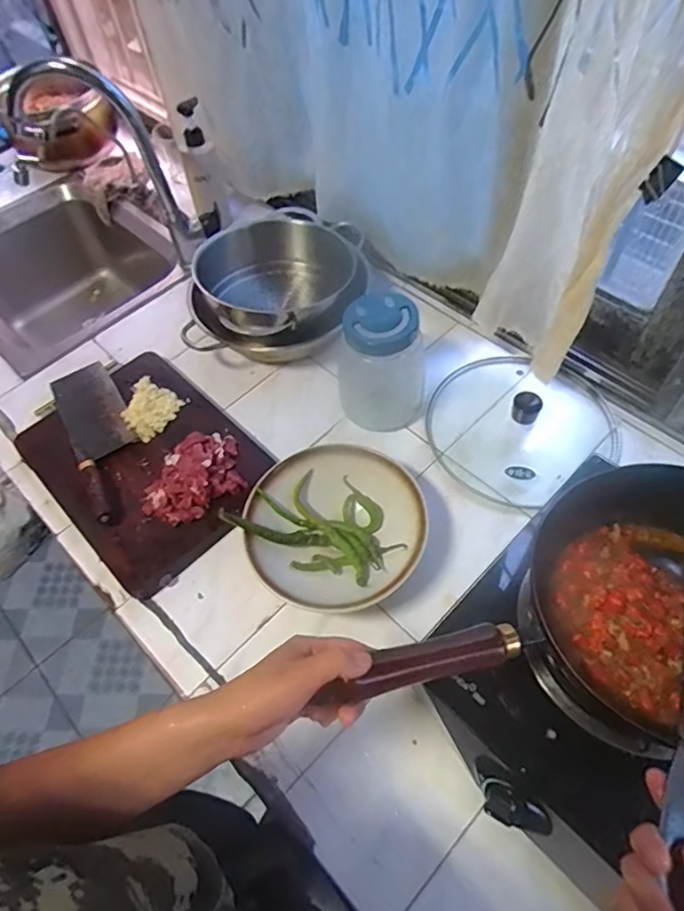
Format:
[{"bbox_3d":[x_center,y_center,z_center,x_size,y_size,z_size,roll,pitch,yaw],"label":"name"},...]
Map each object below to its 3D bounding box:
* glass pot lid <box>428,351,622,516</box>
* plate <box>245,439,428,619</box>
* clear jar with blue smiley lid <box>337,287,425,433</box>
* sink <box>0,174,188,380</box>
[{"bbox_3d":[0.251,-0.052,0.776,0.246,0.061,0.241,-2,57,3],"label":"glass pot lid"},{"bbox_3d":[-0.005,0.086,0.686,0.206,0.057,0.204,-2,57,3],"label":"plate"},{"bbox_3d":[0.055,-0.123,0.762,0.112,0.167,0.094,-11,57,-3],"label":"clear jar with blue smiley lid"},{"bbox_3d":[-0.525,-0.326,1.139,0.408,0.230,0.457,-37,62,-19],"label":"sink"}]

